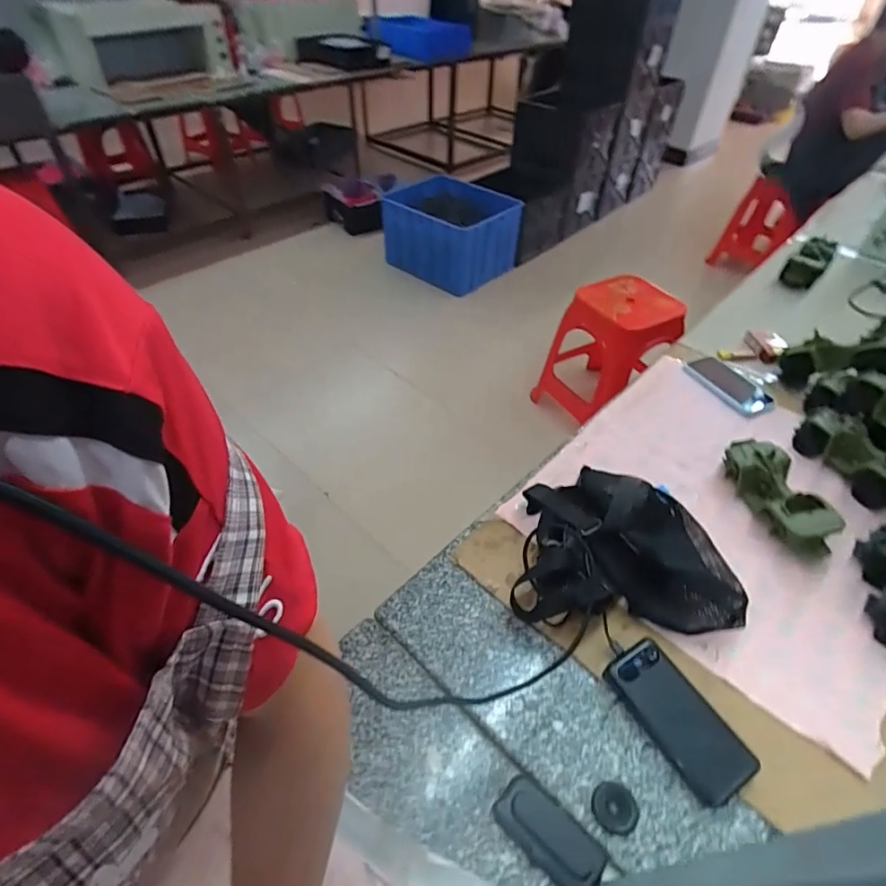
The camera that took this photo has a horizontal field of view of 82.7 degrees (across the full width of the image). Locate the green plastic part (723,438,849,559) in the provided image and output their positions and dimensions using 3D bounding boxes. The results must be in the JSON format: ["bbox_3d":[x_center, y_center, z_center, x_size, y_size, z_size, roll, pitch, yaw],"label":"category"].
[{"bbox_3d":[0.483,0.077,0.728,0.074,0.071,0.184,-1,47,-4],"label":"green plastic part"}]

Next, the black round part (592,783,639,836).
[{"bbox_3d":[0.170,0.360,0.496,0.040,0.018,0.041,1,47,-2],"label":"black round part"}]

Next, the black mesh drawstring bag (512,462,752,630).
[{"bbox_3d":[0.226,0.136,0.651,0.253,0.103,0.192,2,47,-1],"label":"black mesh drawstring bag"}]

